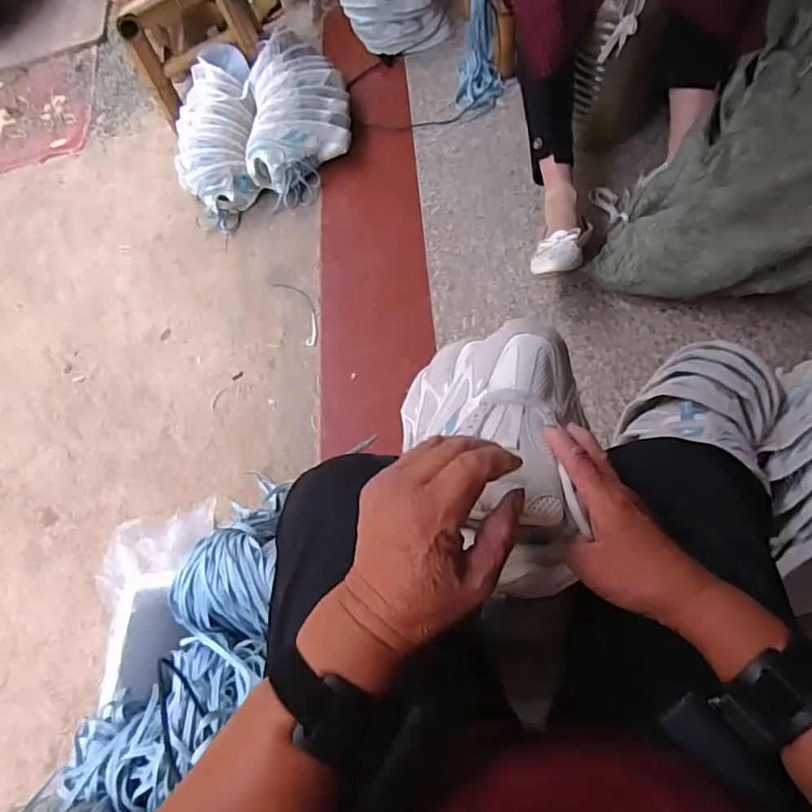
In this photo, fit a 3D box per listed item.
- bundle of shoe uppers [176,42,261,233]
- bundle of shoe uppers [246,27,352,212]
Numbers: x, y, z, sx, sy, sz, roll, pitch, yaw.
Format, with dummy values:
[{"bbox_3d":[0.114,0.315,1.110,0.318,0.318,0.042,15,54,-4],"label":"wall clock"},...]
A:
[{"bbox_3d":[-0.444,-0.640,1.328,0.190,0.172,0.452,-11,62,0],"label":"bundle of shoe uppers"},{"bbox_3d":[-0.245,-0.683,1.290,0.225,0.133,0.431,-7,62,2],"label":"bundle of shoe uppers"}]

